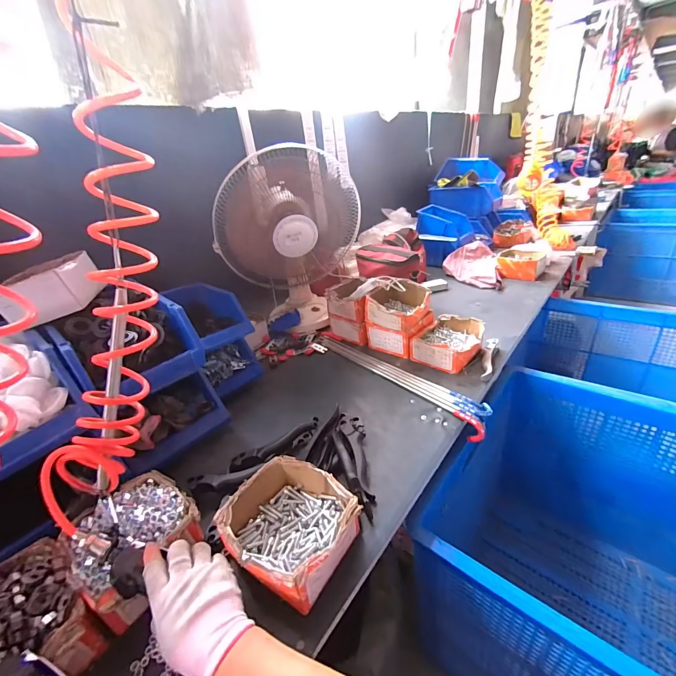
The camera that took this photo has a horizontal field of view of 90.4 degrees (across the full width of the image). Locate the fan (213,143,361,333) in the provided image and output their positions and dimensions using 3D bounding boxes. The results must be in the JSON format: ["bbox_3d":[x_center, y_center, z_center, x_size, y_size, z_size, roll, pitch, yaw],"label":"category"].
[{"bbox_3d":[-0.129,-0.291,1.058,0.394,0.452,0.318,-5,28,5],"label":"fan"}]

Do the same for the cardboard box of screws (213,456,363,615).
[{"bbox_3d":[-0.066,0.261,0.472,0.163,0.066,0.151,15,35,35],"label":"cardboard box of screws"}]

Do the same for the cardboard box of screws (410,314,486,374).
[{"bbox_3d":[0.286,0.011,0.862,0.169,0.063,0.151,-29,35,-35],"label":"cardboard box of screws"}]

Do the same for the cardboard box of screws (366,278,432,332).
[{"bbox_3d":[0.161,-0.095,0.914,0.162,0.083,0.153,18,38,40],"label":"cardboard box of screws"}]

